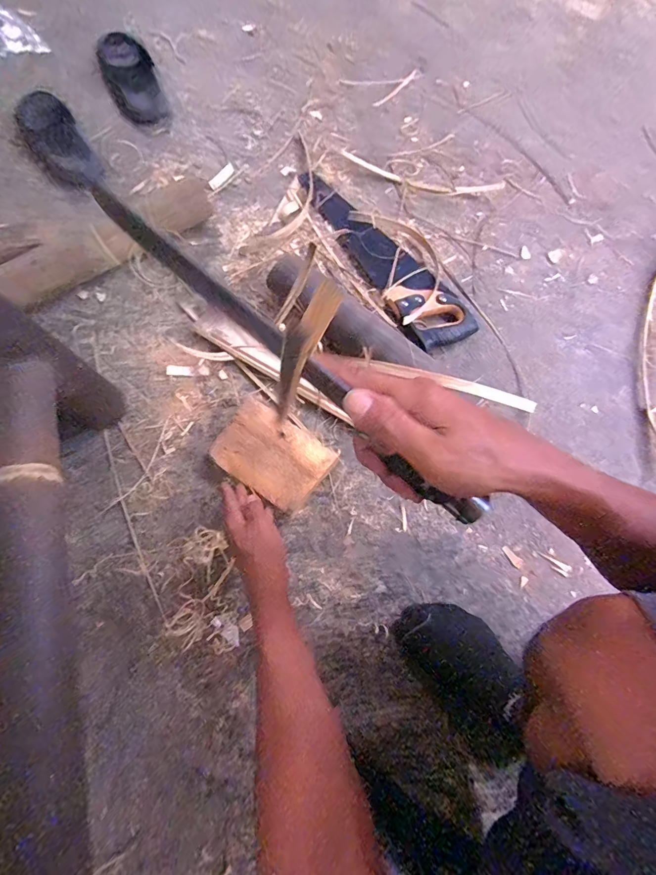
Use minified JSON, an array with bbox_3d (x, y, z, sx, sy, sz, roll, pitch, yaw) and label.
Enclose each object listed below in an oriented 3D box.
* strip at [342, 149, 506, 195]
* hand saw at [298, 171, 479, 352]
[{"bbox_3d":[0.186,-0.524,0.763,0.321,0.021,0.043,14,76,4],"label":"strip"},{"bbox_3d":[0.102,-0.354,0.707,0.118,0.036,0.463,-29,77,-8],"label":"hand saw"}]

